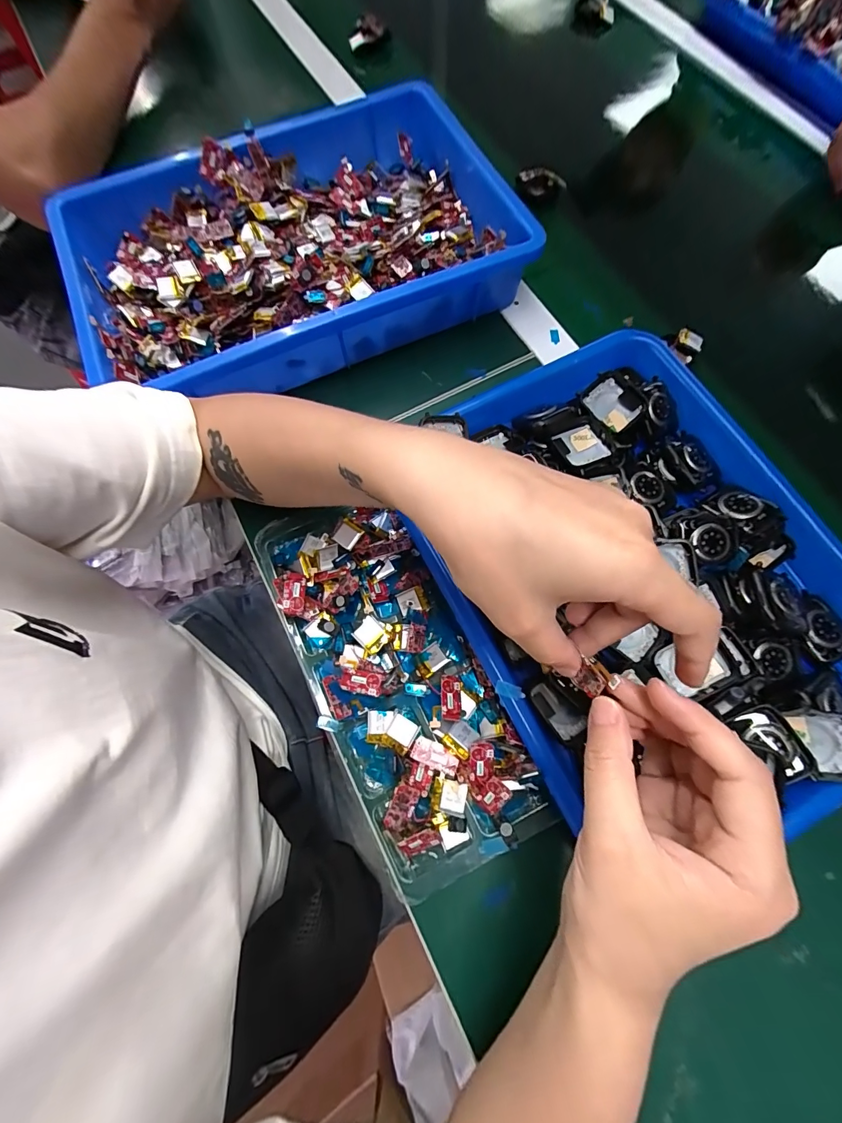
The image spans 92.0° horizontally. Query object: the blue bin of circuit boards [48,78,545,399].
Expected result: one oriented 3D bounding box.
[{"bbox_3d":[-0.110,-0.283,0.358,0.359,0.069,0.272,-23,73,-7],"label":"blue bin of circuit boards"}]

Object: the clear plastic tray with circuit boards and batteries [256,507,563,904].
[{"bbox_3d":[-0.021,0.069,0.275,0.105,0.038,0.251,-26,74,-8],"label":"clear plastic tray with circuit boards and batteries"}]

